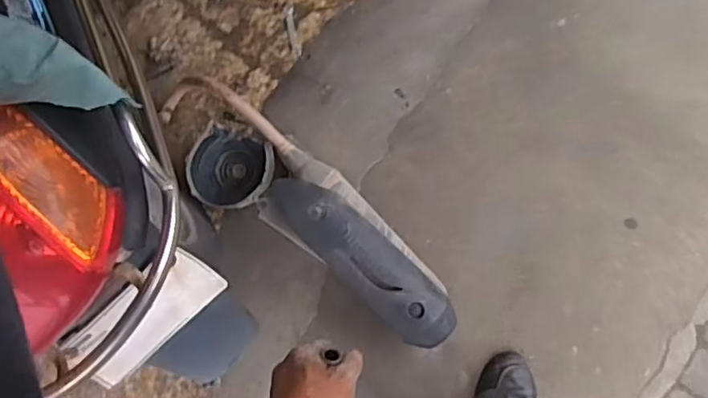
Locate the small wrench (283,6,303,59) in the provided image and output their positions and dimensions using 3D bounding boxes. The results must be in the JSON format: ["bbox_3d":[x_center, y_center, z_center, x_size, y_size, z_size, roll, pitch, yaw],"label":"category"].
[{"bbox_3d":[-0.128,-0.353,1.239,0.022,0.004,0.117,-14,79,8],"label":"small wrench"}]

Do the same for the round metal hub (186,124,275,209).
[{"bbox_3d":[-0.240,-0.057,1.161,0.167,0.067,0.149,19,85,12],"label":"round metal hub"}]

